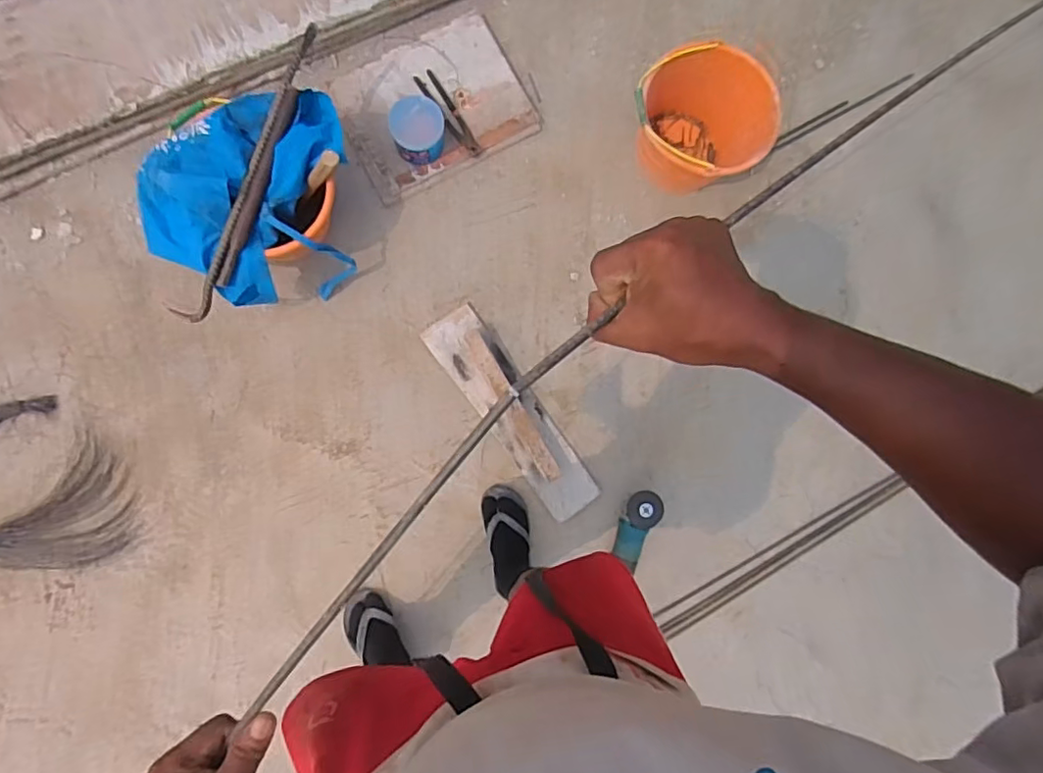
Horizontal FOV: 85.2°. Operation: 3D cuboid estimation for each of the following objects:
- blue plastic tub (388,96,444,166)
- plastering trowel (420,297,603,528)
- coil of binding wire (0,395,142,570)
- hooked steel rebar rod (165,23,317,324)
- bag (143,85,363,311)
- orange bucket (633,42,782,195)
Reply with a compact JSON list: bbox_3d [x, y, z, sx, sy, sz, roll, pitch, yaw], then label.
[{"bbox_3d":[-0.242,-0.599,1.336,0.120,0.108,0.128,0,87,-6],"label":"blue plastic tub"},{"bbox_3d":[-0.015,0.064,1.365,0.145,0.076,0.574,-36,92,-5],"label":"plastering trowel"},{"bbox_3d":[-1.132,0.225,1.263,0.488,0.045,0.375,-5,89,-5],"label":"coil of binding wire"},{"bbox_3d":[-0.524,-0.417,1.119,0.068,0.033,0.618,24,84,-5],"label":"hooked steel rebar rod"},{"bbox_3d":[-0.535,-0.377,1.227,0.447,0.275,0.334,-40,92,-7],"label":"bag"},{"bbox_3d":[0.409,-0.612,1.368,0.306,0.269,0.325,0,87,-6],"label":"orange bucket"}]

